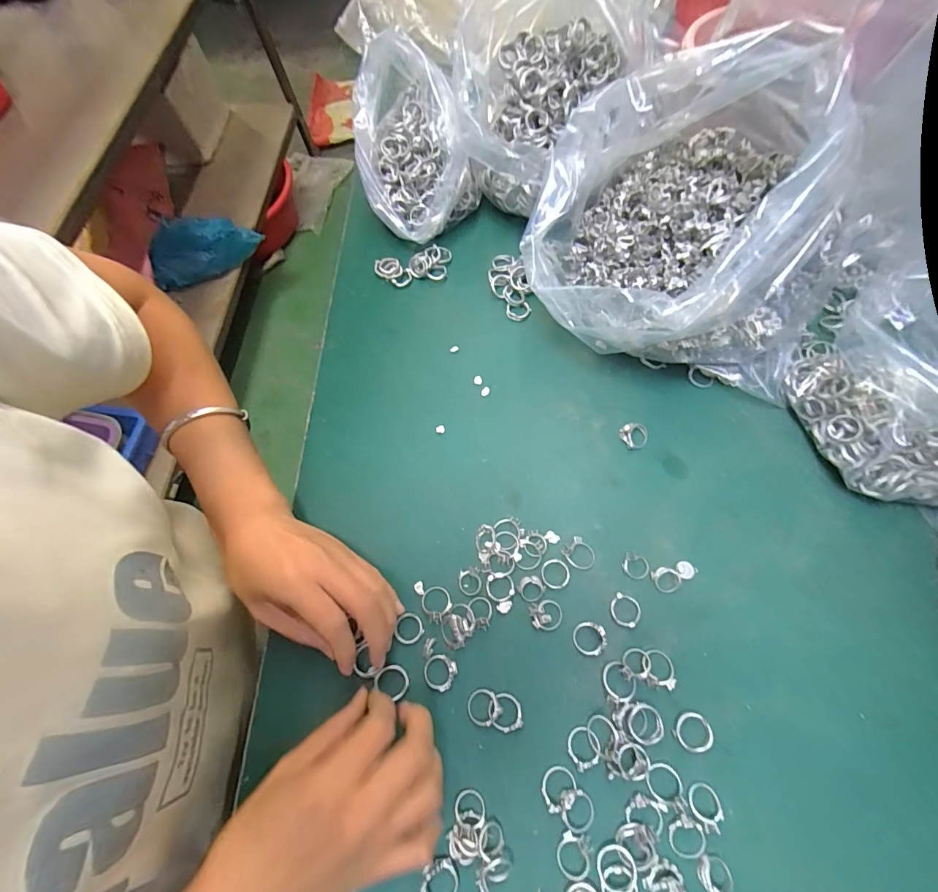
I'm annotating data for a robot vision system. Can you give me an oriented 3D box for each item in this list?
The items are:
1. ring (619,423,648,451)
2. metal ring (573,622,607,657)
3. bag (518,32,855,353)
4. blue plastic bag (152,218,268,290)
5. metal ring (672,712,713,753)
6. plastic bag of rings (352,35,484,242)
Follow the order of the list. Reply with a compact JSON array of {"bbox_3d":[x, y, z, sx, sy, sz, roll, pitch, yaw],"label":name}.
[{"bbox_3d":[0.138,-0.008,0.347,0.023,0.014,0.021,-1,67,2],"label":"ring"},{"bbox_3d":[0.083,0.133,0.290,0.021,0.008,0.021,-1,67,2],"label":"metal ring"},{"bbox_3d":[0.157,-0.162,0.319,0.214,0.180,0.167,14,70,10],"label":"bag"},{"bbox_3d":[-0.688,-0.525,1.103,0.251,0.131,0.094,-15,67,-2],"label":"blue plastic bag"},{"bbox_3d":[0.144,0.183,0.268,0.022,0.005,0.022,-1,67,2],"label":"metal ring"},{"bbox_3d":[-0.054,-0.289,0.413,0.110,0.118,0.146,-11,67,-3],"label":"plastic bag of rings"}]

